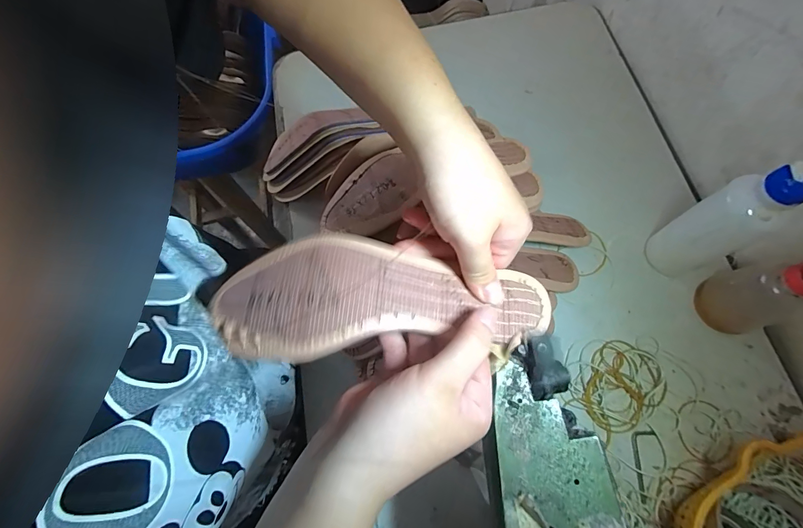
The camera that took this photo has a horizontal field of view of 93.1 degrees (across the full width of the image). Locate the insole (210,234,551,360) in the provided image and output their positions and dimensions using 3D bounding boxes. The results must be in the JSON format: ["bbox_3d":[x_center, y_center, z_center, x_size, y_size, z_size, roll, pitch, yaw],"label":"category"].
[{"bbox_3d":[-0.011,0.023,0.252,0.216,0.026,0.074,1,68,-5],"label":"insole"}]

